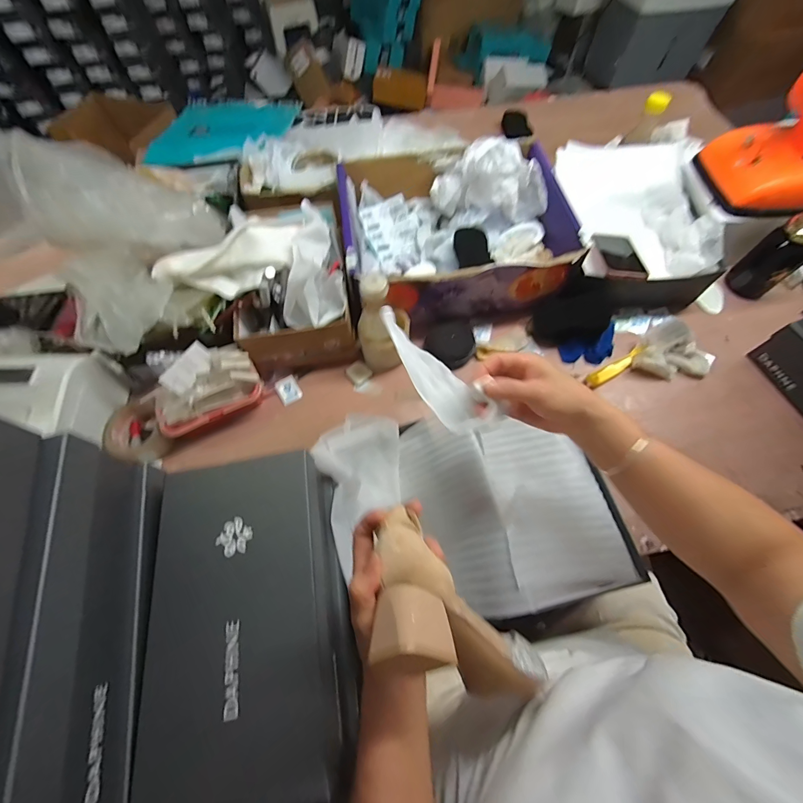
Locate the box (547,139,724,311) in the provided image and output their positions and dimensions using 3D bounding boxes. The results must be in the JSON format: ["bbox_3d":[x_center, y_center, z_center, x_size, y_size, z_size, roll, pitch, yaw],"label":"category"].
[{"bbox_3d":[0.466,-0.359,0.745,0.241,0.127,0.335,-4,65,-1],"label":"box"}]

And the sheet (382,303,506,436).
[{"bbox_3d":[0.034,-0.039,0.419,0.056,0.058,0.196,-29,59,-12],"label":"sheet"}]

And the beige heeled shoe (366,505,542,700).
[{"bbox_3d":[0.040,0.191,0.298,0.085,0.091,0.181,-42,100,-17],"label":"beige heeled shoe"}]

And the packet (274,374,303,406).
[{"bbox_3d":[-0.206,-0.021,0.666,0.040,0.009,0.048,-29,92,-25],"label":"packet"}]

